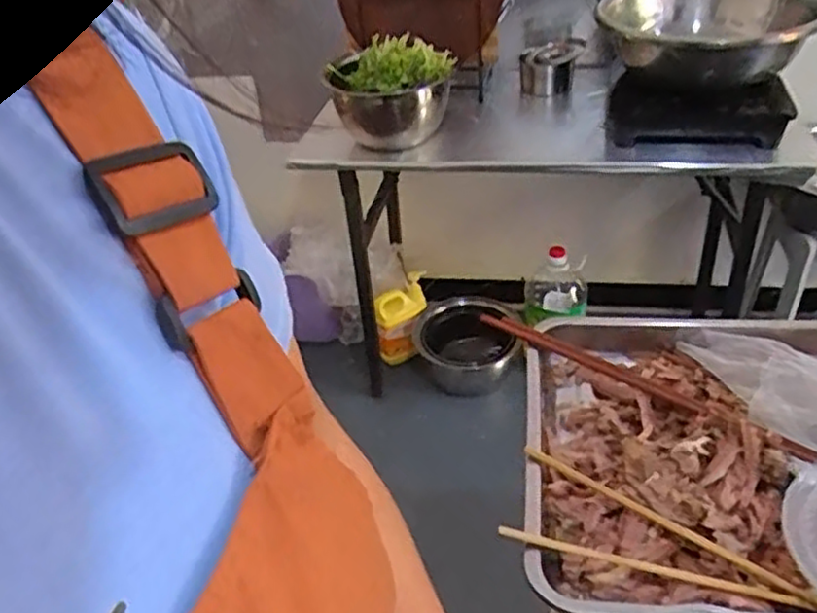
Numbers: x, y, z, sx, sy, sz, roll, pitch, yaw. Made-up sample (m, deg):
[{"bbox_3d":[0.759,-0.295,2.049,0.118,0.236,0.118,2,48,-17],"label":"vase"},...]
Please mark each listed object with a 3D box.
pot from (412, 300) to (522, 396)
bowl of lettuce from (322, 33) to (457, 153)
[{"bbox_3d":[0.146,0.104,1.865,0.261,0.161,0.220,11,40,22],"label":"pot"},{"bbox_3d":[-0.037,-0.431,1.461,0.237,0.153,0.236,-4,37,3],"label":"bowl of lettuce"}]

